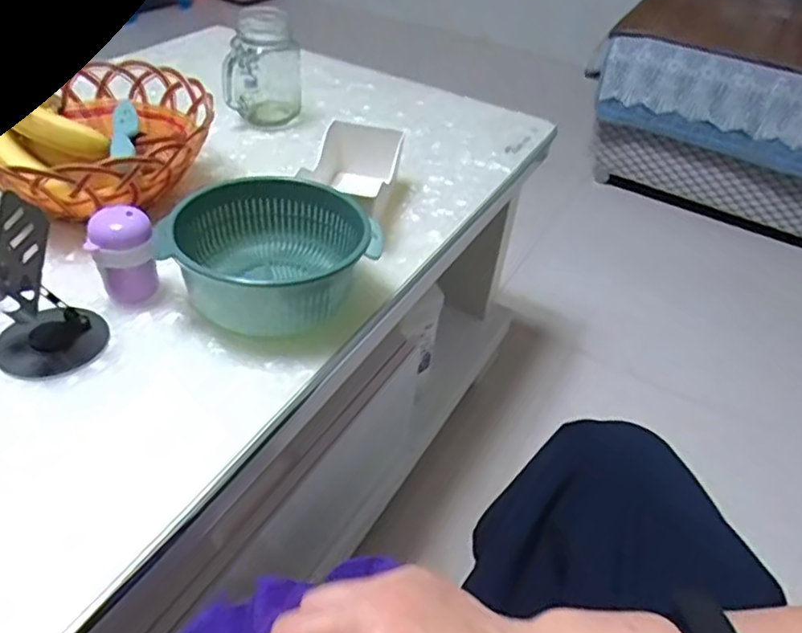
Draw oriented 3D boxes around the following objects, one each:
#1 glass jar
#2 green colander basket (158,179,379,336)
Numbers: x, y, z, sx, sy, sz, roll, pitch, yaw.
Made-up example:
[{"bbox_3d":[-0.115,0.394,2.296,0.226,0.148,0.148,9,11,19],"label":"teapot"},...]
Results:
[{"bbox_3d":[-0.176,-0.318,0.815,0.079,0.138,0.079,4,39,-3],"label":"glass jar"},{"bbox_3d":[-0.109,-0.054,0.558,0.173,0.070,0.139,6,39,-1],"label":"green colander basket"}]

